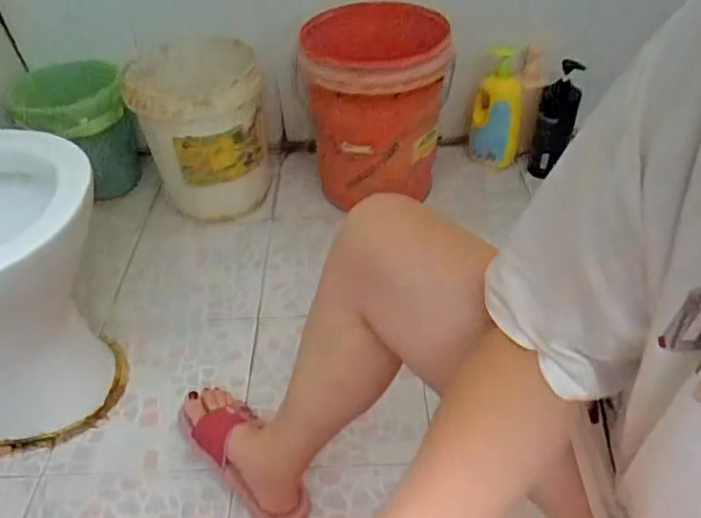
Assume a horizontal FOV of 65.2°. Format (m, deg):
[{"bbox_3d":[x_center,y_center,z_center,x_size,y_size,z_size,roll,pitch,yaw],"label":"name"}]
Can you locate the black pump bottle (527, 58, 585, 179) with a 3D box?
[{"bbox_3d":[0.487,-0.330,1.298,0.084,0.268,0.090,13,45,16],"label":"black pump bottle"}]

